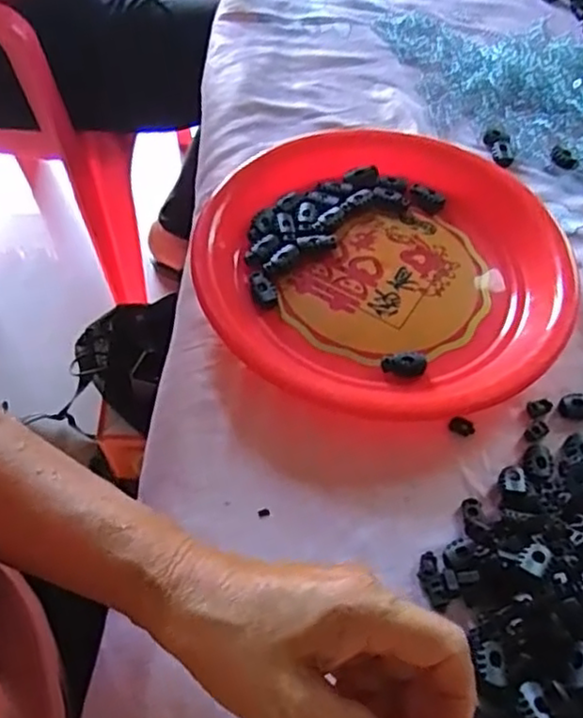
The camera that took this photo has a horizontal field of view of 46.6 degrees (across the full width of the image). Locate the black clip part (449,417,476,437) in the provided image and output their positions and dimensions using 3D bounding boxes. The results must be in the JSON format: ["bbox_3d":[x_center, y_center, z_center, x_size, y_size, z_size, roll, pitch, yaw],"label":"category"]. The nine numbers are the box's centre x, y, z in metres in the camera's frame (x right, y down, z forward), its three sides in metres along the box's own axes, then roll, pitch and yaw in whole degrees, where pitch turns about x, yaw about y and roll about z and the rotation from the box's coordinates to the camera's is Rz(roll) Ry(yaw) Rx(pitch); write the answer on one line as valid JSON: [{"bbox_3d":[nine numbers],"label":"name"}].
[{"bbox_3d":[0.107,0.043,0.424,0.016,0.006,0.009,26,60,15],"label":"black clip part"}]

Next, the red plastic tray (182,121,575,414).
[{"bbox_3d":[0.073,-0.079,0.487,0.249,0.025,0.258,24,59,14],"label":"red plastic tray"}]

